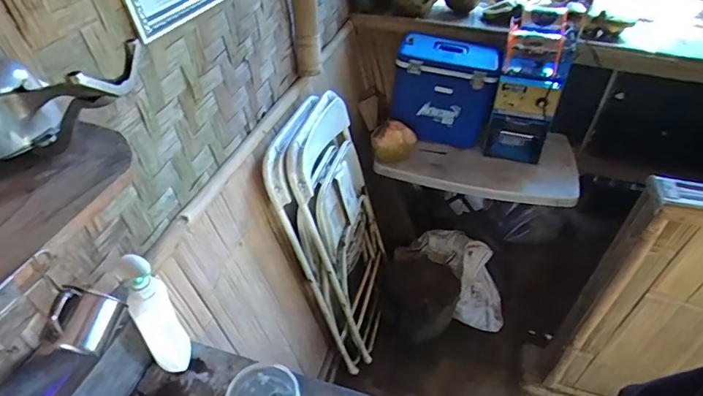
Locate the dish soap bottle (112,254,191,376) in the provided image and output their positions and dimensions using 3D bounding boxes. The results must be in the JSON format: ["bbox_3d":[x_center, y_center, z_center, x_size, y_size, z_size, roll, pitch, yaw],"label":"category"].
[{"bbox_3d":[-0.309,0.191,0.721,0.057,0.239,0.065,-22,47,-26],"label":"dish soap bottle"}]

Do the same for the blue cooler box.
[{"bbox_3d":[0.362,-0.428,1.764,0.367,0.337,0.249,15,43,13],"label":"blue cooler box"}]

